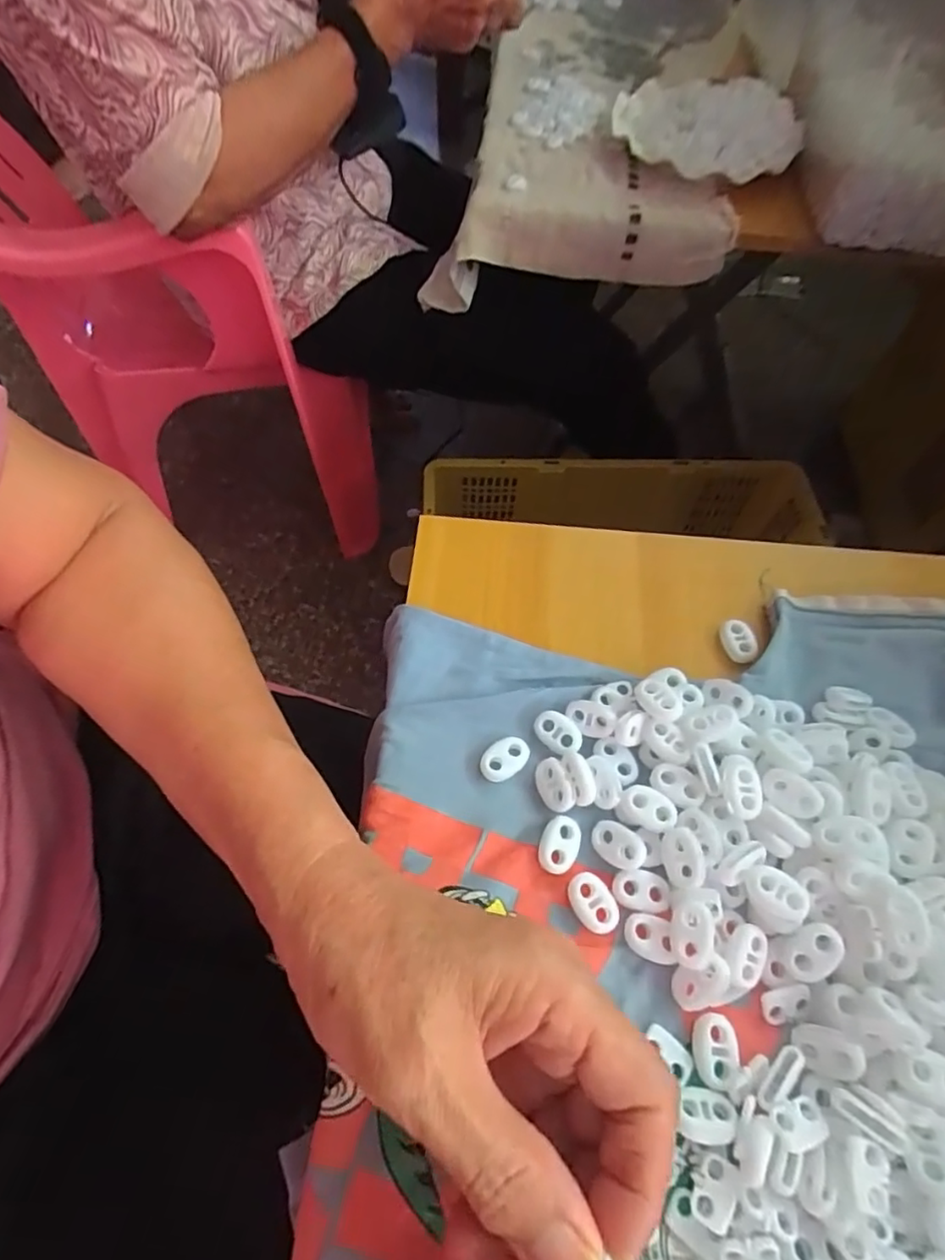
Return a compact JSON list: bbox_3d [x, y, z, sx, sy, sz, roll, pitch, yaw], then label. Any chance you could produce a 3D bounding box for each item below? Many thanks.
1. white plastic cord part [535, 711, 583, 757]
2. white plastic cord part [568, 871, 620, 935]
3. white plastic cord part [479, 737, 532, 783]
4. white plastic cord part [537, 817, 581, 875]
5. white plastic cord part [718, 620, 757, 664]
[{"bbox_3d":[0.038,0.045,0.267,0.022,0.004,0.014,39,67,18],"label":"white plastic cord part"},{"bbox_3d":[0.047,0.105,0.234,0.016,0.004,0.023,-32,66,-17],"label":"white plastic cord part"},{"bbox_3d":[0.014,0.056,0.264,0.023,0.006,0.015,-36,67,-19],"label":"white plastic cord part"},{"bbox_3d":[0.035,0.087,0.246,0.015,0.004,0.022,23,63,11],"label":"white plastic cord part"},{"bbox_3d":[0.130,0.006,0.296,0.014,0.010,0.020,-2,61,-2],"label":"white plastic cord part"}]

